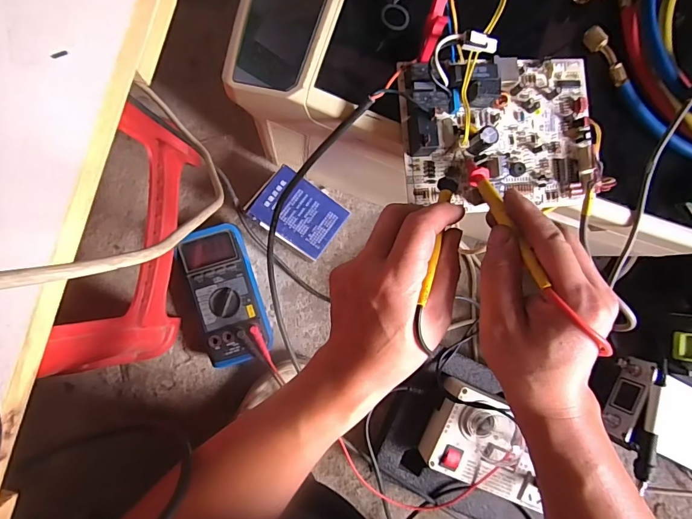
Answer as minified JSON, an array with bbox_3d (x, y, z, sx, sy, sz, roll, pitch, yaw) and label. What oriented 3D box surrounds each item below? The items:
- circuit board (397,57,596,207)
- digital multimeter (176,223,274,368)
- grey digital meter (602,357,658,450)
[{"bbox_3d":[0.131,-0.104,0.321,0.167,0.032,0.125,-5,89,-9],"label":"circuit board"},{"bbox_3d":[-0.176,0.052,0.580,0.098,0.048,0.195,-18,91,-9],"label":"digital multimeter"},{"bbox_3d":[0.363,0.183,0.515,0.025,0.046,0.104,13,86,-8],"label":"grey digital meter"}]

